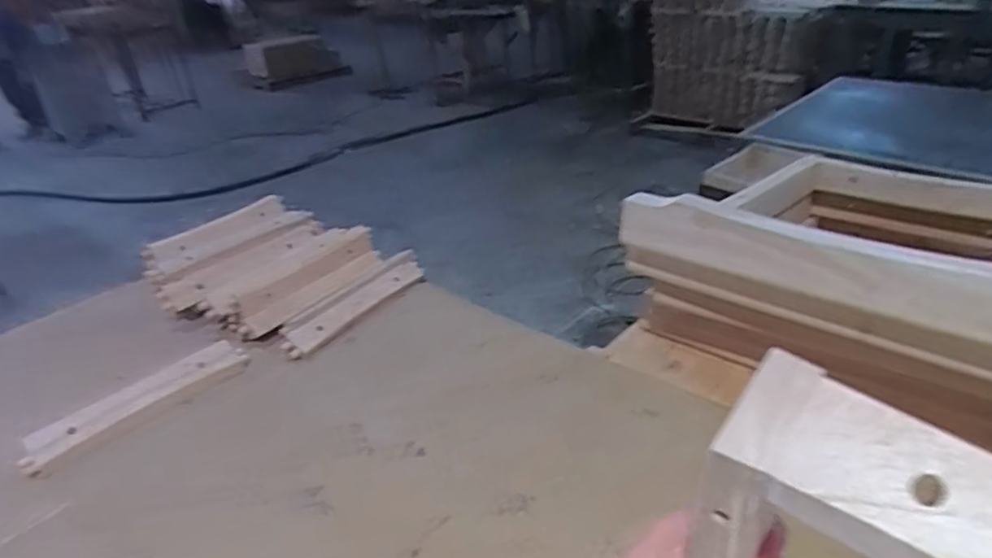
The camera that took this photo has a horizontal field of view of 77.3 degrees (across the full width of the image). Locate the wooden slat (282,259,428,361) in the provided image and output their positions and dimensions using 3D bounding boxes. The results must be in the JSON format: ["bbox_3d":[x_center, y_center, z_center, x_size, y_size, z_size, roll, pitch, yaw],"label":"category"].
[{"bbox_3d":[-0.206,0.036,0.945,0.047,0.016,0.264,34,42,20],"label":"wooden slat"}]

